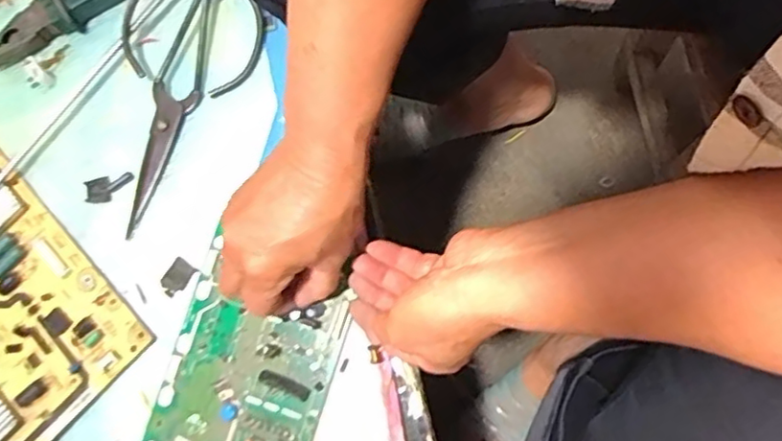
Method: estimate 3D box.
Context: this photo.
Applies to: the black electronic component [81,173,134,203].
[{"bbox_3d":[-0.210,-0.025,0.467,0.037,0.004,0.020,-14,78,-2],"label":"black electronic component"}]

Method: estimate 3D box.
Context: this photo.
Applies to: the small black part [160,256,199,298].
[{"bbox_3d":[-0.152,0.040,0.445,0.019,0.007,0.026,37,81,8],"label":"small black part"}]

